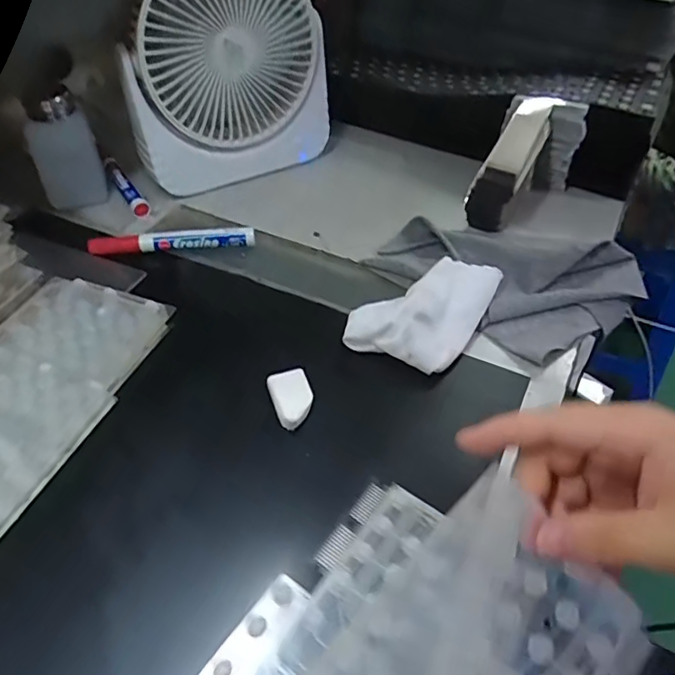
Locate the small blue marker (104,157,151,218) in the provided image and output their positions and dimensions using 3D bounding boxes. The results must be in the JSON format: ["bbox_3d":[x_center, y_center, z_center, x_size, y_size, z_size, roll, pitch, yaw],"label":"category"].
[{"bbox_3d":[-0.211,-0.149,0.550,0.014,0.019,0.100,-25,50,-25],"label":"small blue marker"}]

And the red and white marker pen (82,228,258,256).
[{"bbox_3d":[-0.142,-0.083,0.481,0.139,0.017,0.017,-2,44,-3],"label":"red and white marker pen"}]

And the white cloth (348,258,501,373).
[{"bbox_3d":[0.067,-0.024,0.410,0.075,0.032,0.113,22,48,20],"label":"white cloth"}]

